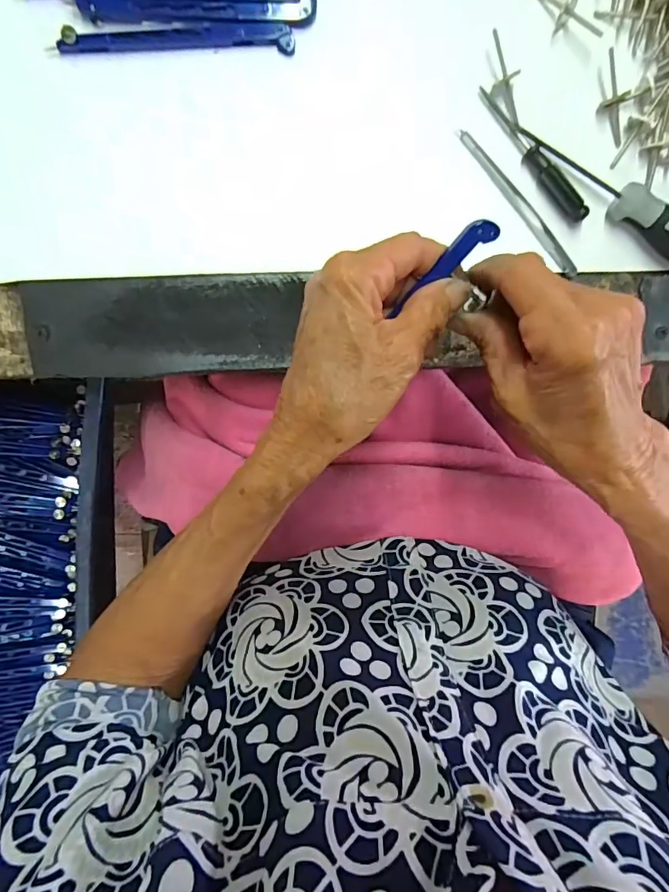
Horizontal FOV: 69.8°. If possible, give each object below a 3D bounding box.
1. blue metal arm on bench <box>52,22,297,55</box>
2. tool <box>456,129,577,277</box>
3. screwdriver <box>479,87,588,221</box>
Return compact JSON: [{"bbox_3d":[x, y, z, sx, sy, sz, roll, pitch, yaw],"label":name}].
[{"bbox_3d":[-0.084,-0.213,0.251,0.124,0.006,0.013,-5,98,-4],"label":"blue metal arm on bench"},{"bbox_3d":[0.107,-0.141,0.278,0.006,0.006,0.104,-41,99,2],"label":"tool"},{"bbox_3d":[0.113,-0.166,0.273,0.012,0.011,0.091,-44,99,2],"label":"screwdriver"}]

